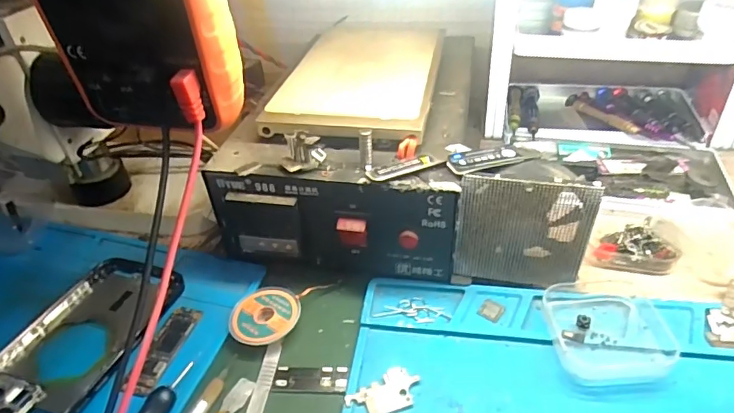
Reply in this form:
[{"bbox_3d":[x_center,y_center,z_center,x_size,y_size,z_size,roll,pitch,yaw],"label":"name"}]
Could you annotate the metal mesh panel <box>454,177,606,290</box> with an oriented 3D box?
[{"bbox_3d":[0.098,0.018,0.314,0.080,0.082,0.010,5,39,11],"label":"metal mesh panel"}]

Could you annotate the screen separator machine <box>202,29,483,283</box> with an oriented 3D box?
[{"bbox_3d":[-0.001,-0.059,0.408,0.165,0.101,0.236,4,39,10],"label":"screen separator machine"}]

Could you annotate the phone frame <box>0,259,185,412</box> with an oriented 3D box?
[{"bbox_3d":[-0.180,0.087,0.307,0.075,0.007,0.145,9,40,17],"label":"phone frame"}]

